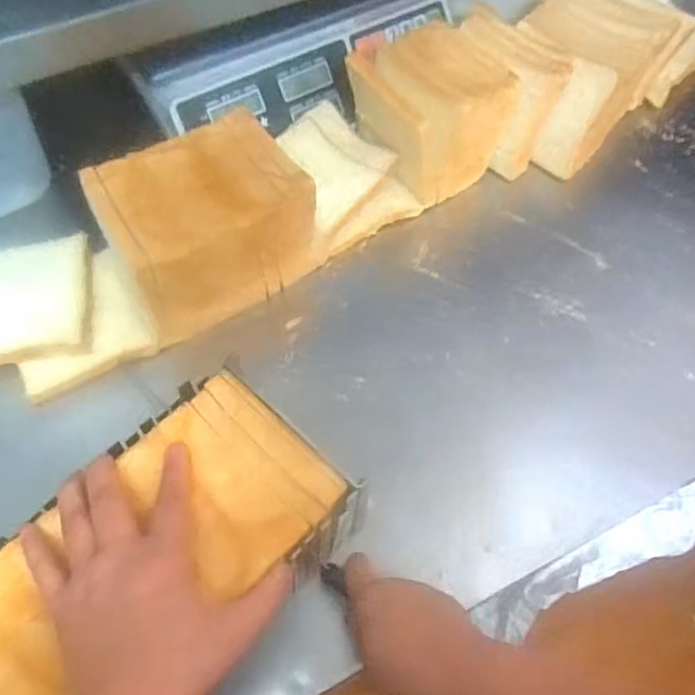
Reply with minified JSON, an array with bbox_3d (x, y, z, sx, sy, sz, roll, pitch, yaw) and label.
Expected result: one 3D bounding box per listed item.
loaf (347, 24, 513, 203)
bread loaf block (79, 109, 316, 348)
[{"bbox_3d":[0.081,-0.236,0.669,0.123,0.107,0.134,-33,68,-18],"label":"loaf"},{"bbox_3d":[-0.123,-0.108,0.588,0.160,0.107,0.119,-27,66,-15],"label":"bread loaf block"}]

